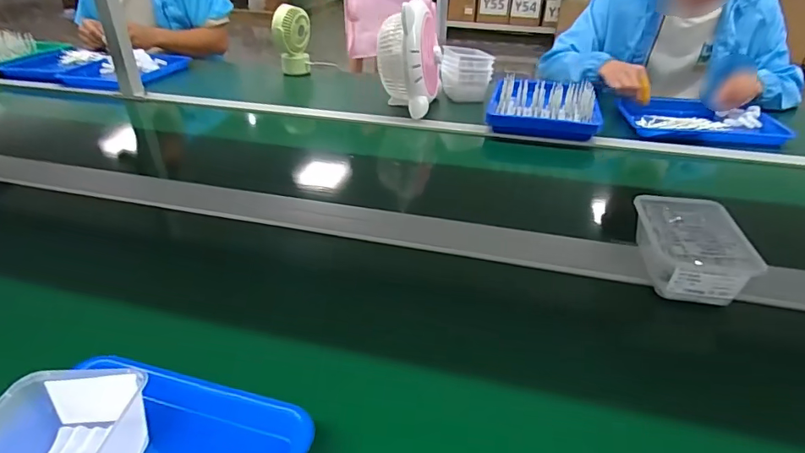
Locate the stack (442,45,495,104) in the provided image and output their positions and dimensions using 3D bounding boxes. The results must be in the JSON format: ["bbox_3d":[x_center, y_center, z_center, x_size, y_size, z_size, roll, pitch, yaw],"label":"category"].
[{"bbox_3d":[0.174,-0.422,1.309,0.125,0.112,0.132,0,32,0],"label":"stack"}]

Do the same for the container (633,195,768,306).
[{"bbox_3d":[0.372,0.026,0.622,0.121,0.061,0.157,7,33,10],"label":"container"}]

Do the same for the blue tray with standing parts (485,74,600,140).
[{"bbox_3d":[0.327,-0.274,1.093,0.244,0.094,0.140,9,33,14],"label":"blue tray with standing parts"}]

